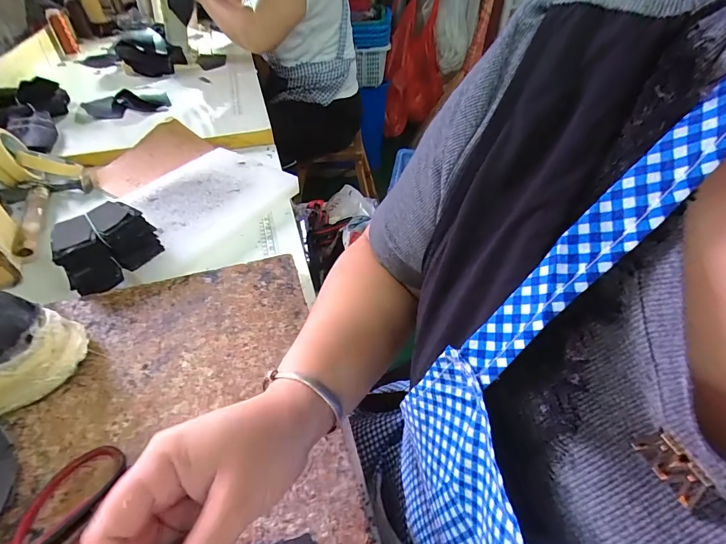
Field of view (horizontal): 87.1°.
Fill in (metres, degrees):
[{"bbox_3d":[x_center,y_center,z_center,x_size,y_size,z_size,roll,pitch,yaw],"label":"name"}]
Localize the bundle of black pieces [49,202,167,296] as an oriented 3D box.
[{"bbox_3d":[-0.329,-0.036,0.484,0.070,0.066,0.108,33,53,28],"label":"bundle of black pieces"}]

